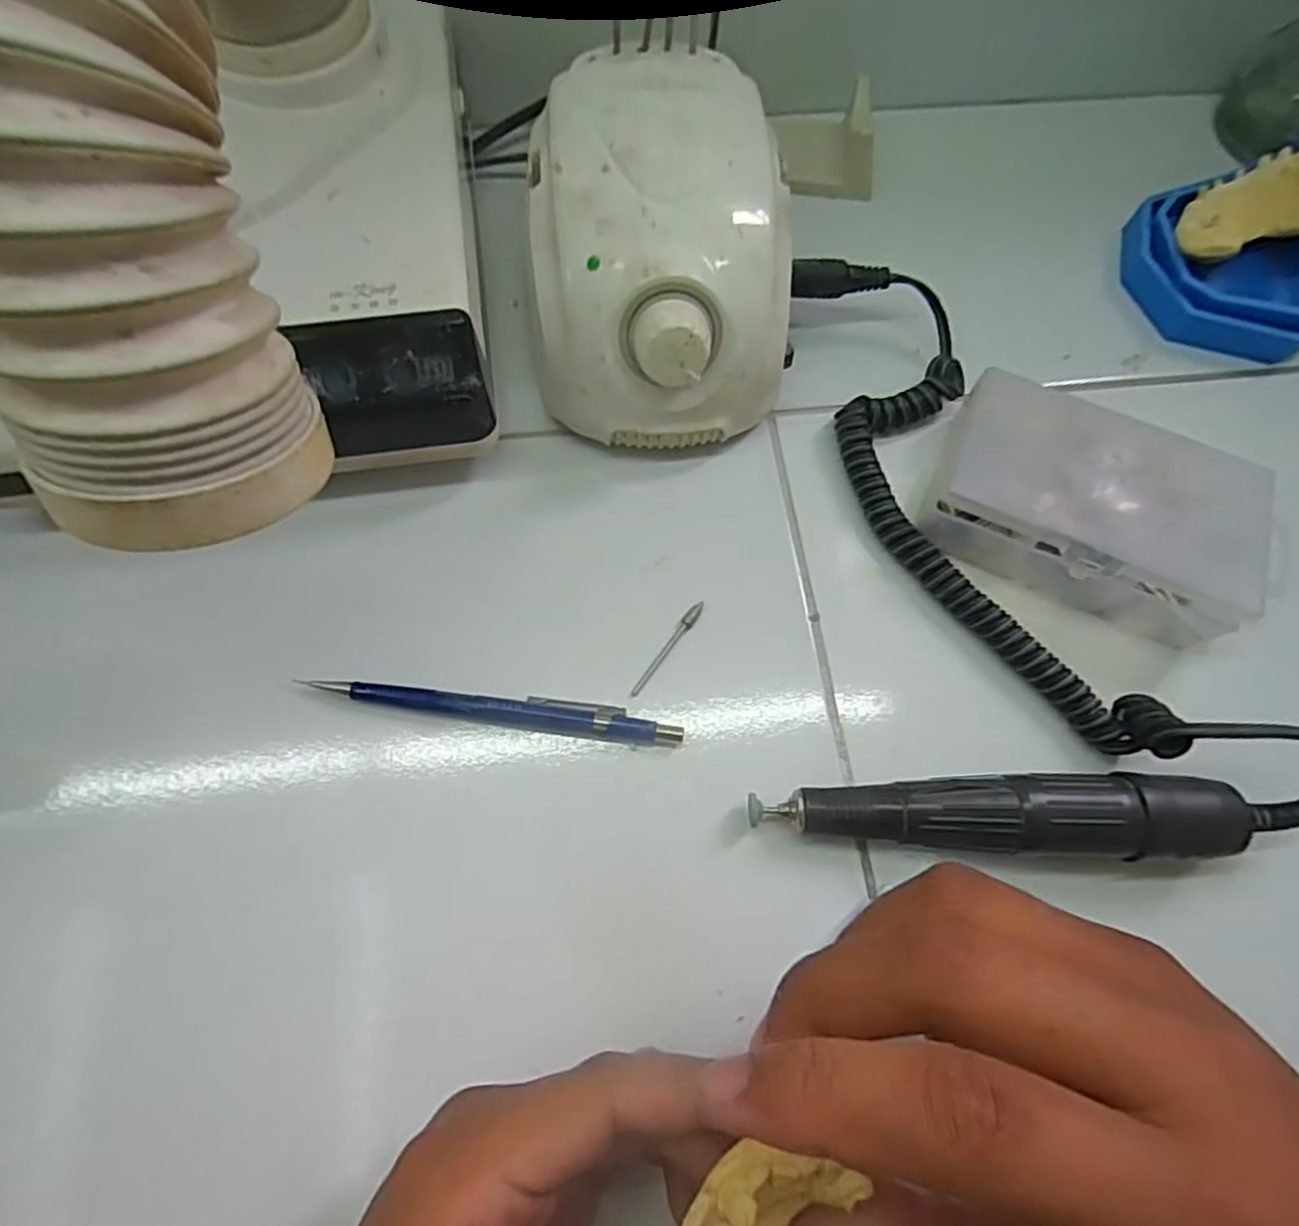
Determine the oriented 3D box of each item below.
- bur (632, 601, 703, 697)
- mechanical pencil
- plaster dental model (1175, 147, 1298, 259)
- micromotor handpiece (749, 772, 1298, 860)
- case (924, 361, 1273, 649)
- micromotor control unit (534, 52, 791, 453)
[{"bbox_3d":[0.008,0.014,0.269,0.004,0.005,0.045,34,73,10],"label":"bur"},{"bbox_3d":[-0.055,0.035,0.256,0.133,0.010,0.013,9,69,1],"label":"mechanical pencil"},{"bbox_3d":[0.274,-0.186,0.312,0.056,0.033,0.051,2,70,-1],"label":"plaster dental model"},{"bbox_3d":[0.126,0.069,0.238,0.177,0.028,0.026,2,69,-2],"label":"micromotor handpiece"},{"bbox_3d":[0.172,-0.041,0.275,0.117,0.035,0.070,25,70,7],"label":"case"},{"bbox_3d":[0.004,-0.142,0.284,0.097,0.083,0.133,-2,69,-3],"label":"micromotor control unit"}]

